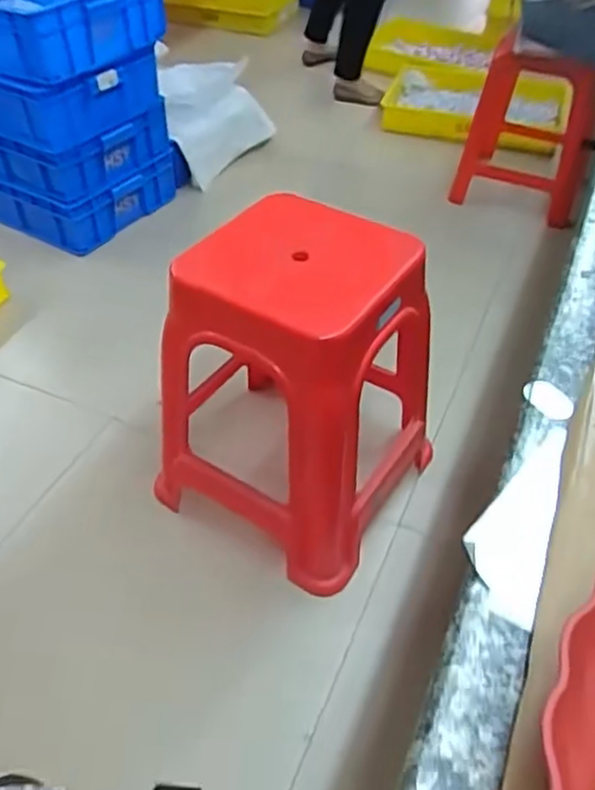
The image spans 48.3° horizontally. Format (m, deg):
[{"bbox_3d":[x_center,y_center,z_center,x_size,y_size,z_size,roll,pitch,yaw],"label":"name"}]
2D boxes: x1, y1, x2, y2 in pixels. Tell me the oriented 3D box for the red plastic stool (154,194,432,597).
[{"bbox_3d":[0.017,-0.007,1.068,0.343,0.500,0.379,25,50,22],"label":"red plastic stool"}]

